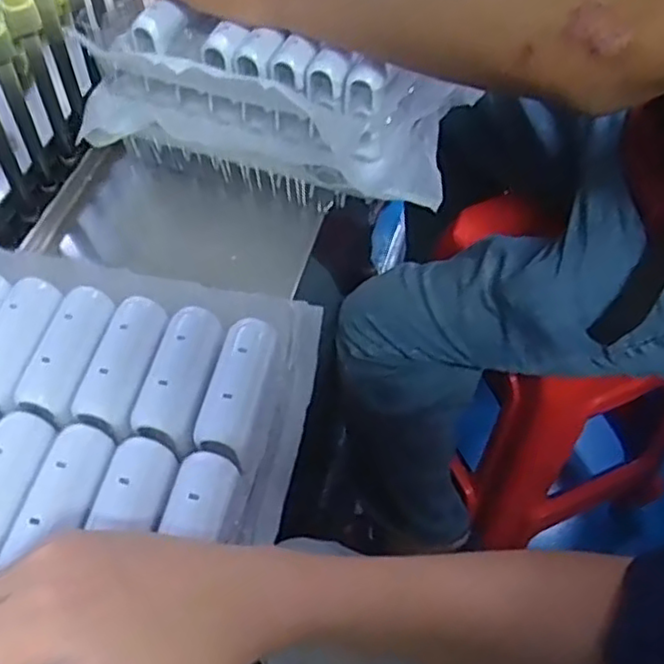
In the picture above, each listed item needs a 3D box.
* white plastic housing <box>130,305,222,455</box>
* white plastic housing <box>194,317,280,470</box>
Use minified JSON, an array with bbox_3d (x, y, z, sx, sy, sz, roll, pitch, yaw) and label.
[{"bbox_3d":[-0.082,0.022,0.371,0.031,0.016,0.081,5,54,4],"label":"white plastic housing"},{"bbox_3d":[-0.049,0.030,0.376,0.031,0.028,0.078,9,55,7],"label":"white plastic housing"}]

